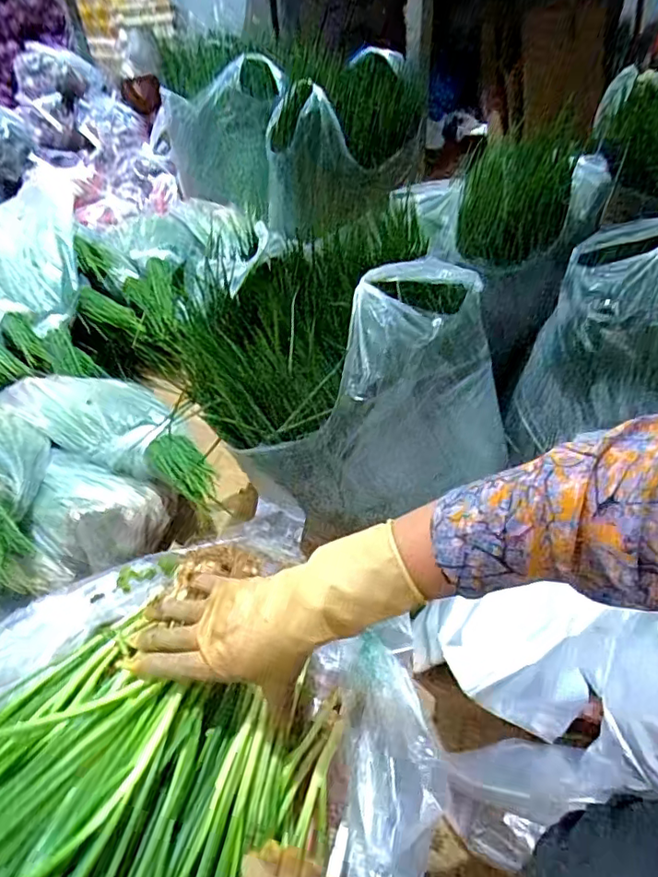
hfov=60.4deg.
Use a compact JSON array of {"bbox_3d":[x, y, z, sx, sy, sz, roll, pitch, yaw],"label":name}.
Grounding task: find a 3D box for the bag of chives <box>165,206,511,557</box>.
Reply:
[{"bbox_3d":[0.012,-0.115,0.802,0.399,0.260,0.364,-17,43,-14],"label":"bag of chives"}]

